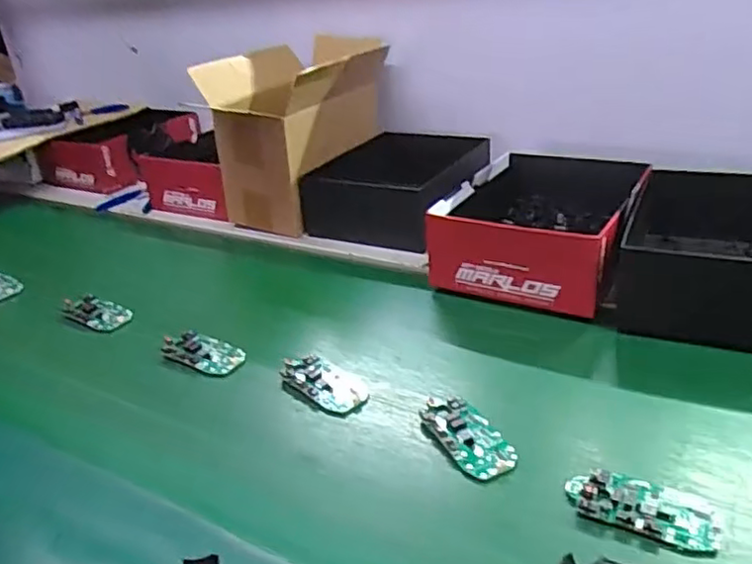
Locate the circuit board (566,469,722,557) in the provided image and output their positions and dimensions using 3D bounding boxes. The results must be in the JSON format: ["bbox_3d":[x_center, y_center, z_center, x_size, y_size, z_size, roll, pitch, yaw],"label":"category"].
[{"bbox_3d":[0.182,0.152,0.442,0.095,0.011,0.046,7,31,25],"label":"circuit board"}]

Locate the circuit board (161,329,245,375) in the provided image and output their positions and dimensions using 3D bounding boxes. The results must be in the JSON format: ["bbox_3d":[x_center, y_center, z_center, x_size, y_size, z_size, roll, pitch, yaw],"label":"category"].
[{"bbox_3d":[-0.171,0.071,0.659,0.085,0.021,0.047,15,37,32],"label":"circuit board"}]

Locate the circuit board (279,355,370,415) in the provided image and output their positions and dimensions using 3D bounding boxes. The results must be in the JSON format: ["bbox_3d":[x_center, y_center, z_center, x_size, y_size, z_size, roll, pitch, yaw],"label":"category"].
[{"bbox_3d":[-0.046,0.092,0.601,0.091,0.011,0.052,18,37,39],"label":"circuit board"}]

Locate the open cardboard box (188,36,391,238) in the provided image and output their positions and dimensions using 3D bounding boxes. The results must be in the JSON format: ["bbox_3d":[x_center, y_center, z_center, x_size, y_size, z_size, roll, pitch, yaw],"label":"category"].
[{"bbox_3d":[-0.106,-0.232,0.969,0.195,0.205,0.279,5,30,21],"label":"open cardboard box"}]

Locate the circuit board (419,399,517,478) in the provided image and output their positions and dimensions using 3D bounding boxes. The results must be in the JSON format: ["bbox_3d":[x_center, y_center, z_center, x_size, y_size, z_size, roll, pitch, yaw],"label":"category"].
[{"bbox_3d":[0.074,0.122,0.522,0.044,0.008,0.090,-19,30,-21],"label":"circuit board"}]

